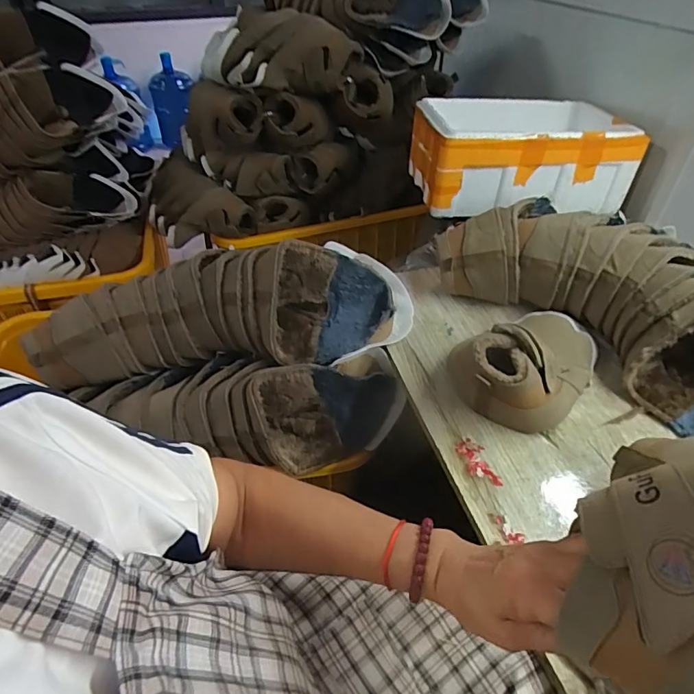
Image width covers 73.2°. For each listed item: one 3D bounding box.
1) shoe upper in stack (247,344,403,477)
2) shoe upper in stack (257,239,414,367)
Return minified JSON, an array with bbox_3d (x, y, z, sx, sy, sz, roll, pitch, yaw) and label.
[{"bbox_3d":[-0.023,0.103,0.707,0.217,0.146,0.105,-10,45,-10],"label":"shoe upper in stack"},{"bbox_3d":[-0.019,-0.064,0.713,0.236,0.127,0.144,3,45,3],"label":"shoe upper in stack"}]

